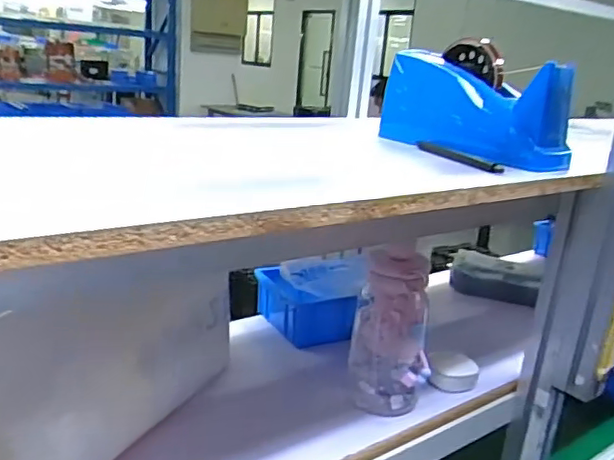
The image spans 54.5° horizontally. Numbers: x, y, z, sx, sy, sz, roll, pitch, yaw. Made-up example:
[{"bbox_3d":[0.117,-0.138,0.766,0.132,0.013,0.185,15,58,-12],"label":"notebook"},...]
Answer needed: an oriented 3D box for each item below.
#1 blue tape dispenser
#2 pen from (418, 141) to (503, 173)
[{"bbox_3d":[0.175,-0.138,0.651,0.074,0.107,0.219,-7,21,-34],"label":"blue tape dispenser"},{"bbox_3d":[0.150,-0.074,0.595,0.011,0.010,0.140,-2,19,-23],"label":"pen"}]

